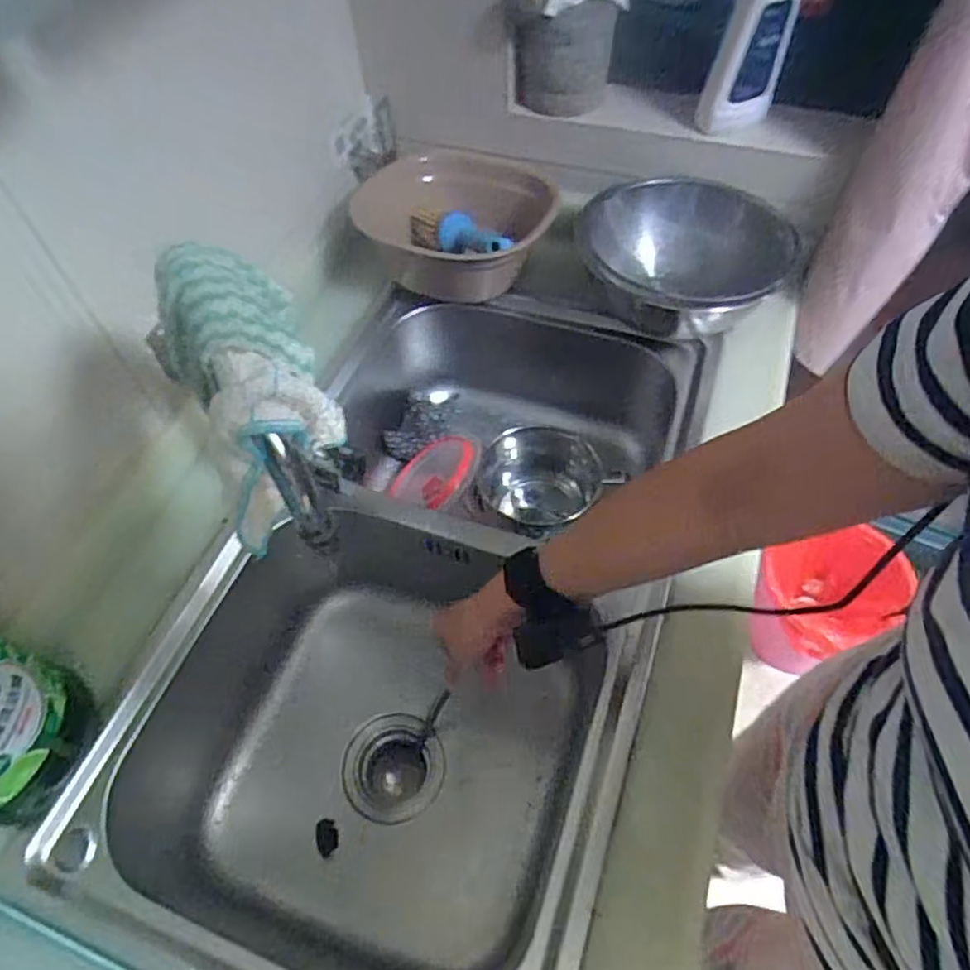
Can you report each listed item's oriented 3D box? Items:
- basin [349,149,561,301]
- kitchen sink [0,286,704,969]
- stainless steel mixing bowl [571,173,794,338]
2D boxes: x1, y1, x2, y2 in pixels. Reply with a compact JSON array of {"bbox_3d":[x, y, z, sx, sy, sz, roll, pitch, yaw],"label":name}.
[{"bbox_3d":[-0.041,-0.308,0.809,0.237,0.095,0.220,8,57,8],"label":"basin"},{"bbox_3d":[-0.045,0.134,0.729,0.417,0.262,0.715,16,59,13],"label":"kitchen sink"},{"bbox_3d":[0.232,-0.252,0.745,0.213,0.095,0.200,-1,56,2],"label":"stainless steel mixing bowl"}]

